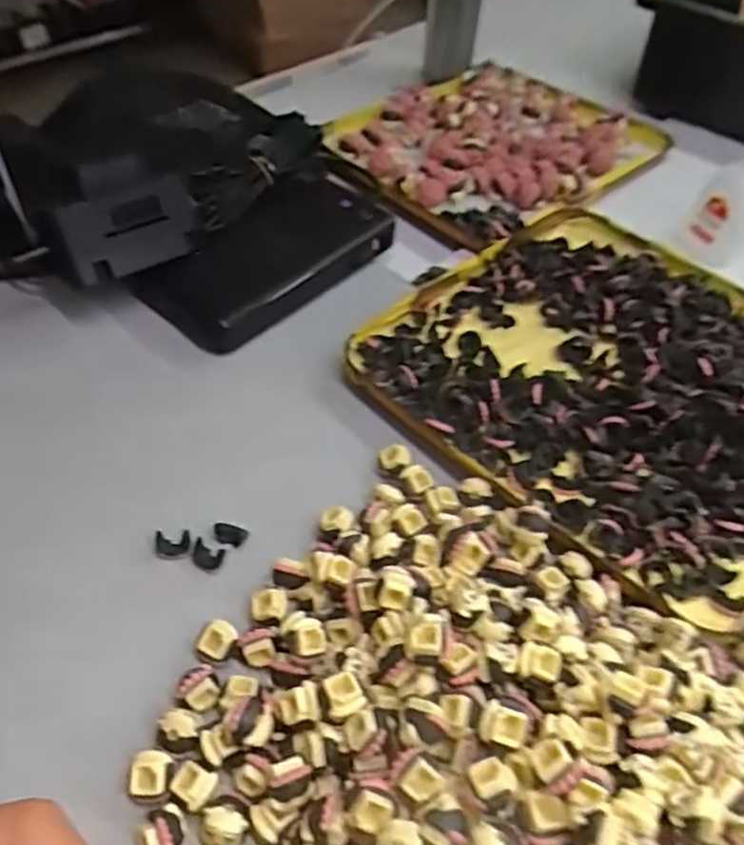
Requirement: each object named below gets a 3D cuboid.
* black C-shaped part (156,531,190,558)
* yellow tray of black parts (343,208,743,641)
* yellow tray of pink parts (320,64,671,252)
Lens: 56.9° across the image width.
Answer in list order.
[{"bbox_3d":[-0.090,0.055,0.308,0.015,0.009,0.008,5,48,0],"label":"black C-shaped part"},{"bbox_3d":[0.146,-0.031,0.391,0.240,0.024,0.240,-35,59,-30],"label":"yellow tray of black parts"},{"bbox_3d":[0.095,-0.231,0.564,0.208,0.025,0.250,37,56,25],"label":"yellow tray of pink parts"}]

